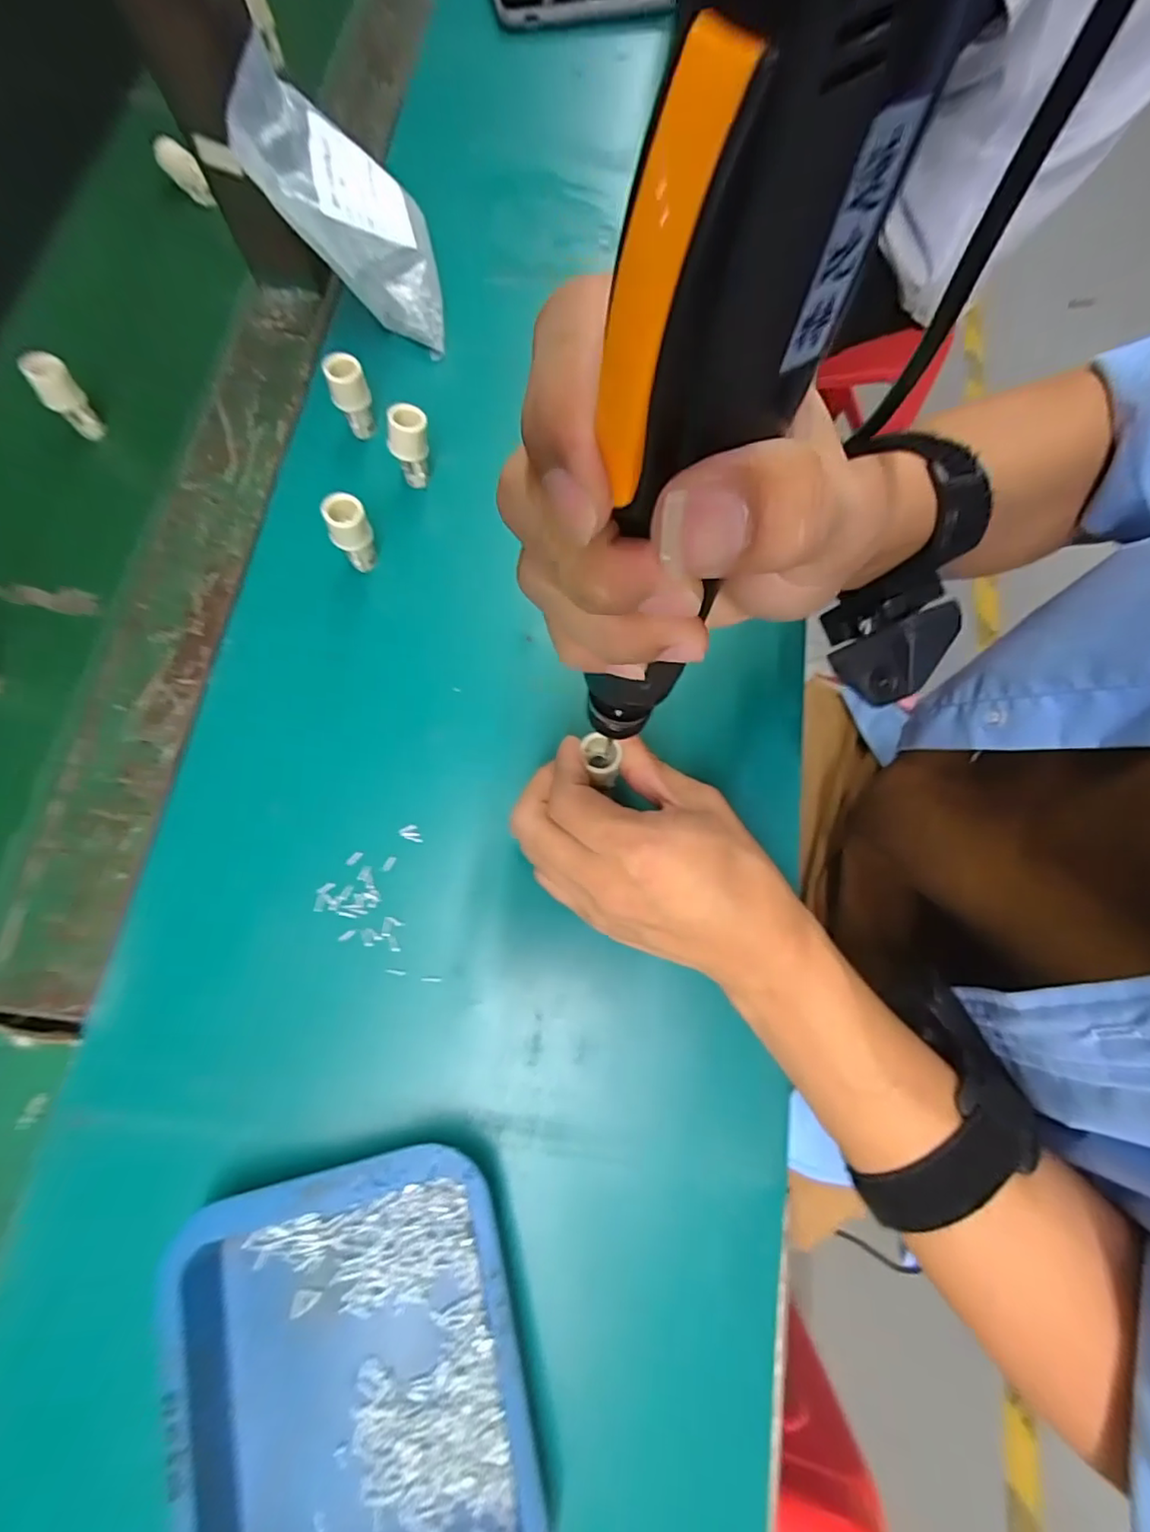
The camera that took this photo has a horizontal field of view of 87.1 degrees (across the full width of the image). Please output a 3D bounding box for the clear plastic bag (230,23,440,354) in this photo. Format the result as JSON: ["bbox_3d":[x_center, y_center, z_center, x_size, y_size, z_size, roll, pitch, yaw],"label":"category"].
[{"bbox_3d":[-0.127,-0.312,0.335,0.038,0.120,0.104,-12,79,37],"label":"clear plastic bag"}]

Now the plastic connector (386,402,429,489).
[{"bbox_3d":[-0.088,-0.171,0.330,0.022,0.047,0.019,-15,76,-4],"label":"plastic connector"}]

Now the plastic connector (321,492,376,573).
[{"bbox_3d":[-0.115,-0.119,0.312,0.020,0.041,0.017,-26,77,-7],"label":"plastic connector"}]

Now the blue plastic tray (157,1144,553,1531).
[{"bbox_3d":[-0.081,0.232,0.219,0.122,0.027,0.156,-13,76,-4],"label":"blue plastic tray"}]

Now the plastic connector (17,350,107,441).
[{"bbox_3d":[-0.287,-0.208,0.341,0.017,0.042,0.021,44,79,10],"label":"plastic connector"}]

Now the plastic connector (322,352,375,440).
[{"bbox_3d":[-0.124,-0.205,0.336,0.020,0.041,0.015,-26,77,-7],"label":"plastic connector"}]

